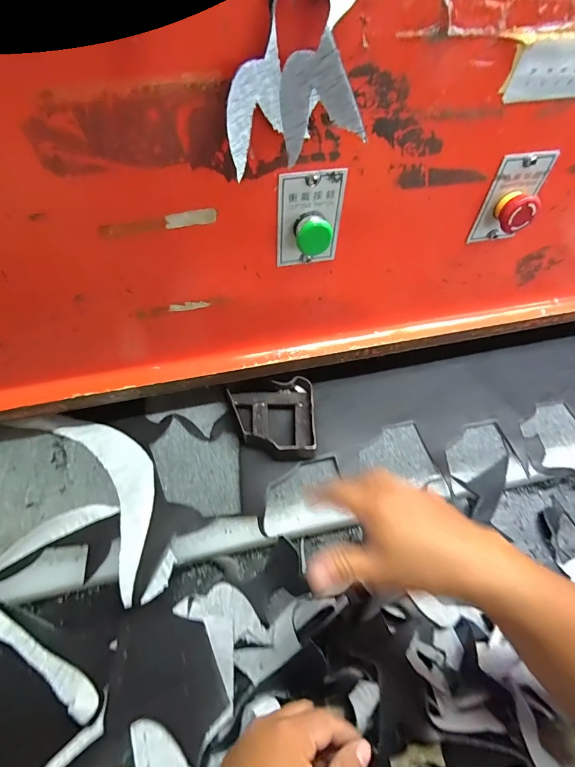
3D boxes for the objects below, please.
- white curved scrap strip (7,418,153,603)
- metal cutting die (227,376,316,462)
[{"bbox_3d":[-0.209,0.108,0.448,0.093,0.013,0.259,-34,61,-25],"label":"white curved scrap strip"},{"bbox_3d":[-0.017,0.045,0.491,0.104,0.029,0.112,-10,54,-10],"label":"metal cutting die"}]

